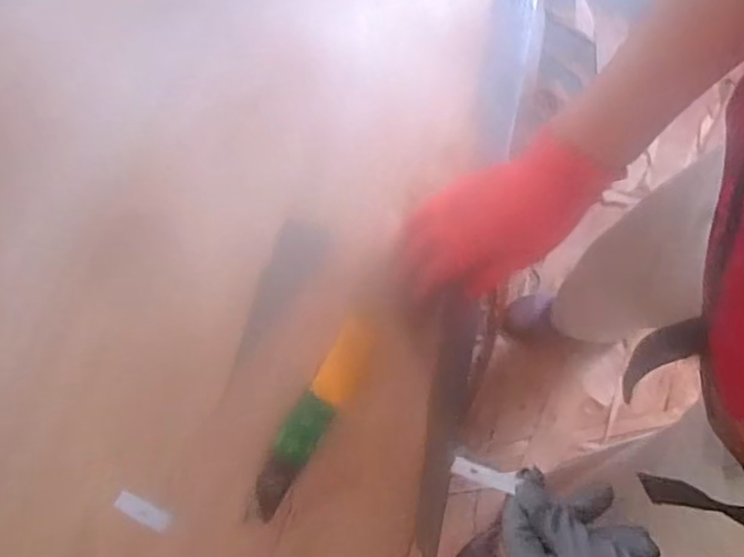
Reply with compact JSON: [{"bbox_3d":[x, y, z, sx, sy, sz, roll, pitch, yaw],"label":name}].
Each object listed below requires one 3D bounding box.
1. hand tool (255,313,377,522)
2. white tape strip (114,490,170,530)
[{"bbox_3d":[-0.040,0.099,0.457,0.029,0.015,0.153,29,75,6],"label":"hand tool"},{"bbox_3d":[-0.162,0.164,0.445,0.039,0.005,0.012,27,78,7],"label":"white tape strip"}]

